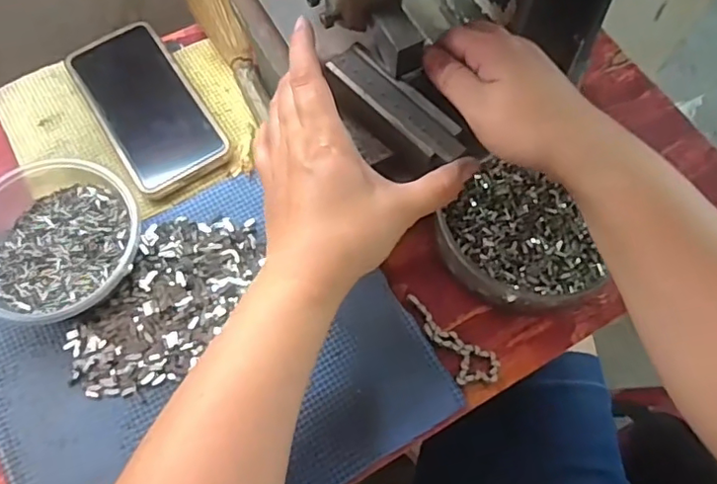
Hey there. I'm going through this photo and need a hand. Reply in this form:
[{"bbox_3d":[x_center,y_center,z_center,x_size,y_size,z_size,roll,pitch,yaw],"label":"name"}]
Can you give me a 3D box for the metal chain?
[{"bbox_3d":[0.066,0.065,0.399,0.031,0.006,0.077,-31,71,-13],"label":"metal chain"}]

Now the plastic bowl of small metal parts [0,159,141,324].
[{"bbox_3d":[-0.207,0.000,0.388,0.114,0.037,0.108,0,67,-1],"label":"plastic bowl of small metal parts"}]

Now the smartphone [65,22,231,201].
[{"bbox_3d":[-0.167,-0.109,0.456,0.075,0.010,0.150,-31,71,-13],"label":"smartphone"}]

